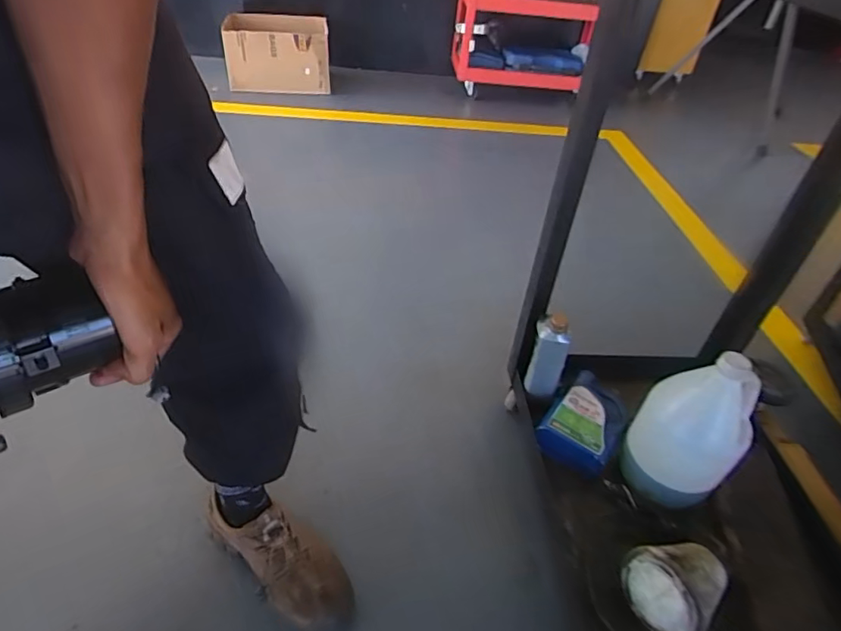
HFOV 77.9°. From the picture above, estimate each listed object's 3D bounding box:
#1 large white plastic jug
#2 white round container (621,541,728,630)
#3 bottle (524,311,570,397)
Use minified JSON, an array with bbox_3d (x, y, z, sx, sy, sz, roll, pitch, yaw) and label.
[{"bbox_3d":[0.456,0.190,0.877,0.145,0.310,0.164,-28,51,-35],"label":"large white plastic jug"},{"bbox_3d":[0.388,0.397,0.773,0.129,0.113,0.125,-15,45,-25],"label":"white round container"},{"bbox_3d":[0.238,0.080,0.980,0.072,0.196,0.050,22,42,17],"label":"bottle"}]

